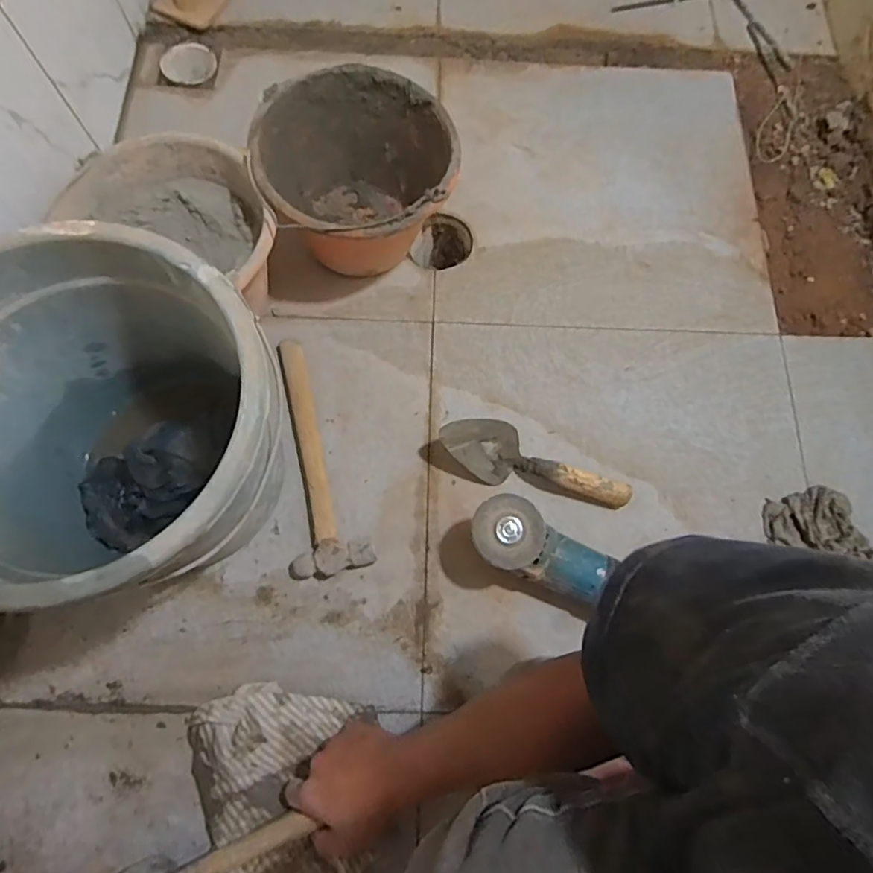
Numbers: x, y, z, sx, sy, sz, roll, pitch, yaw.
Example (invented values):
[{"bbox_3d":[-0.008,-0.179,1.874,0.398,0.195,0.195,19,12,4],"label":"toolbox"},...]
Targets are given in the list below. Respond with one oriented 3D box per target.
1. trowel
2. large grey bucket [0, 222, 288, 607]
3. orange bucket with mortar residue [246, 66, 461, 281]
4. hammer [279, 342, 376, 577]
[{"bbox_3d":[0.126,0.033,0.675,0.241,0.061,0.072,18,72,4],"label":"trowel"},{"bbox_3d":[-0.296,0.003,0.529,0.303,0.256,0.302,1,72,-4],"label":"large grey bucket"},{"bbox_3d":[-0.101,-0.328,0.722,0.241,0.180,0.243,1,72,-2],"label":"orange bucket with mortar residue"},{"bbox_3d":[-0.176,0.026,0.686,0.095,0.034,0.314,-20,74,-8],"label":"hammer"}]

